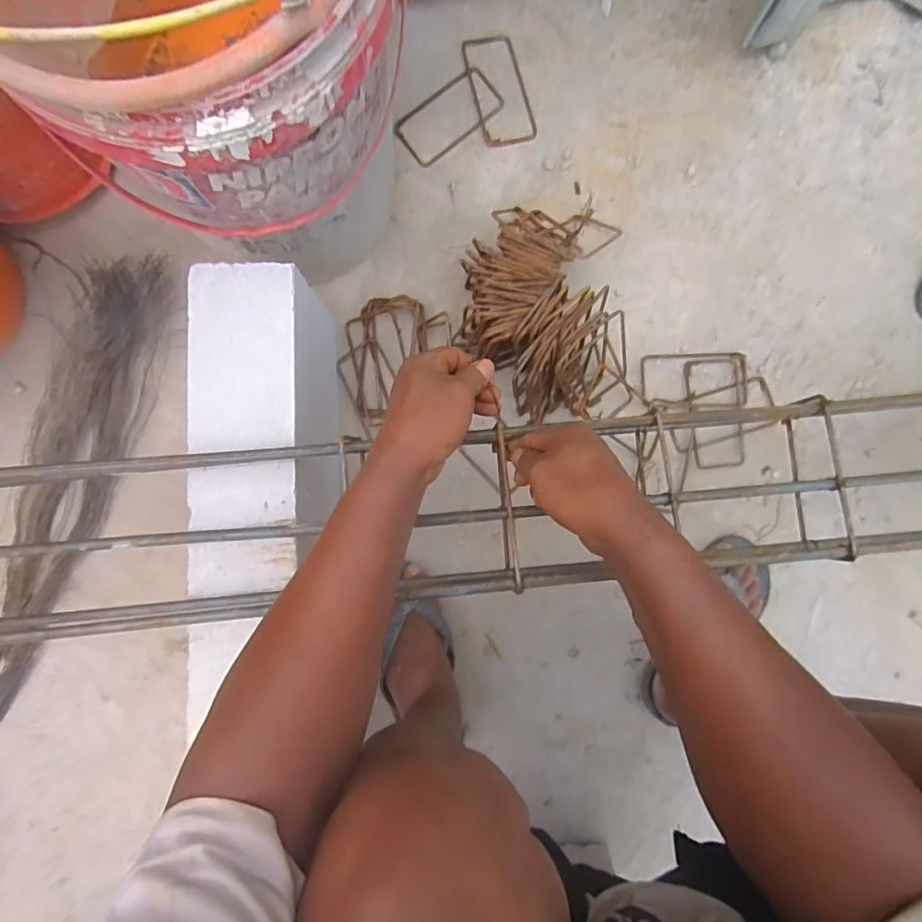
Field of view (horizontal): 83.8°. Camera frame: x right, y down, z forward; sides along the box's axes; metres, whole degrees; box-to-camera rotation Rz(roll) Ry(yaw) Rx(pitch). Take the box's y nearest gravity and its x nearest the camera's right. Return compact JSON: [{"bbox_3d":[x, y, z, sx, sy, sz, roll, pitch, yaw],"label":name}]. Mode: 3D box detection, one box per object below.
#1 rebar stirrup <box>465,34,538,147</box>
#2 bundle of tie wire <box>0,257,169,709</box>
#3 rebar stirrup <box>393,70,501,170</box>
[{"bbox_3d":[0.053,-0.521,0.720,0.076,0.004,0.157,-15,89,-4],"label":"rebar stirrup"},{"bbox_3d":[-0.577,0.161,0.672,0.130,0.050,0.905,21,87,-1],"label":"bundle of tie wire"},{"bbox_3d":[-0.015,-0.481,0.717,0.154,0.006,0.072,-40,91,-4],"label":"rebar stirrup"}]

